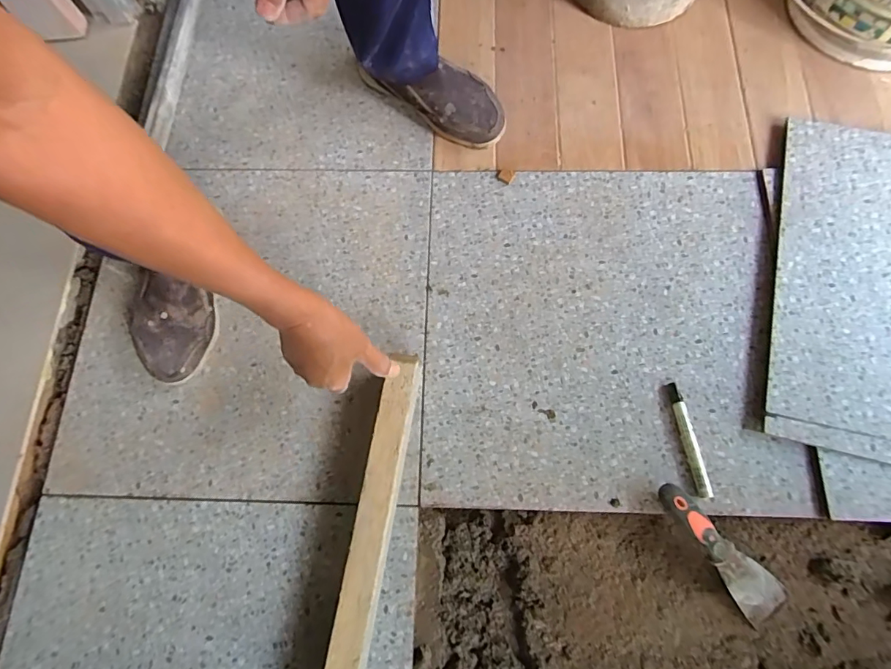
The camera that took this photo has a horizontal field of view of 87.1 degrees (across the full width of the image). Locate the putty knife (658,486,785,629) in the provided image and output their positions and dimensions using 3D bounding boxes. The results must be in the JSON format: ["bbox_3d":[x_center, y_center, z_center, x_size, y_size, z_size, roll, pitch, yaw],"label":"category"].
[{"bbox_3d":[0.333,0.262,0.572,0.056,0.025,0.200,-41,94,-10],"label":"putty knife"}]

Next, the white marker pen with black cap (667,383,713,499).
[{"bbox_3d":[0.315,0.135,0.607,0.018,0.010,0.144,-8,73,-1],"label":"white marker pen with black cap"}]

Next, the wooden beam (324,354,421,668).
[{"bbox_3d":[-0.084,0.231,0.560,0.042,0.066,0.410,9,73,4],"label":"wooden beam"}]

